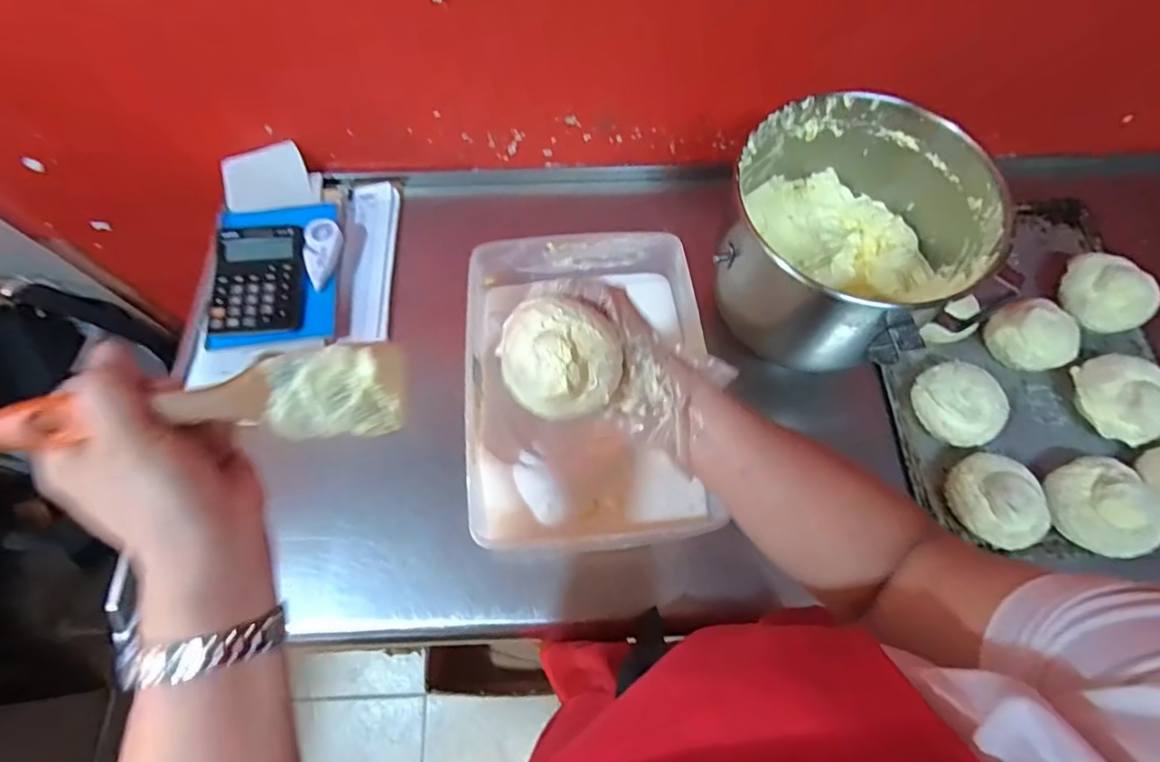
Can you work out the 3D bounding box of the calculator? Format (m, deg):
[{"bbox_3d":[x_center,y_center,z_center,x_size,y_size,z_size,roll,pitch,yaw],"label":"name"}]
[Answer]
[{"bbox_3d":[-0.387,-0.125,0.657,0.102,0.018,0.140,-8,67,-3],"label":"calculator"}]

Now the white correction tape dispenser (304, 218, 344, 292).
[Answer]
[{"bbox_3d":[-0.315,-0.159,0.672,0.043,0.014,0.095,-8,67,-3],"label":"white correction tape dispenser"}]

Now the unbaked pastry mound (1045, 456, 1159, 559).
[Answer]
[{"bbox_3d":[0.526,0.122,0.538,0.089,0.049,0.098,-13,67,-5],"label":"unbaked pastry mound"}]

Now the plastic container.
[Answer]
[{"bbox_3d":[0.007,0.003,0.591,0.253,0.073,0.345,-3,66,-1],"label":"plastic container"}]

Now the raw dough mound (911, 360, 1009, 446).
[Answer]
[{"bbox_3d":[0.421,0.024,0.600,0.081,0.061,0.091,-27,69,-11],"label":"raw dough mound"}]

